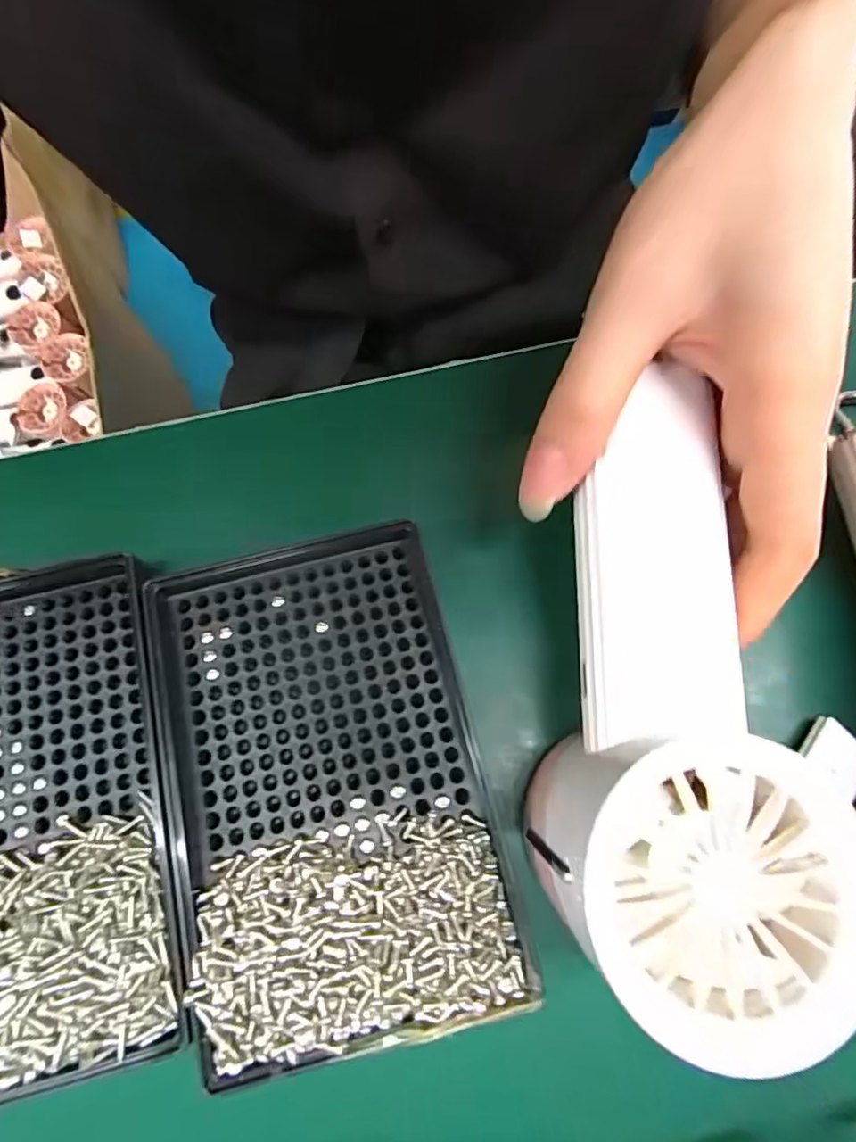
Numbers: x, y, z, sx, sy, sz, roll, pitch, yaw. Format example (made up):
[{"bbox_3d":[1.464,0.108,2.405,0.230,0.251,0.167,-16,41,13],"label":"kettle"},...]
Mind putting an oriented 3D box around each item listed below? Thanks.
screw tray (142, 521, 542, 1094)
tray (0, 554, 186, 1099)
[{"bbox_3d":[-0.032,0.055,0.160,0.089,0.013,0.137,-13,74,-4],"label":"screw tray"},{"bbox_3d":[-0.119,0.067,0.156,0.086,0.013,0.132,-15,70,-5],"label":"tray"}]

